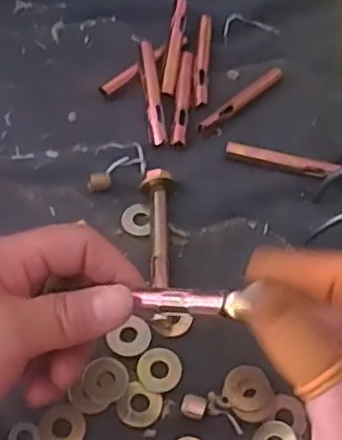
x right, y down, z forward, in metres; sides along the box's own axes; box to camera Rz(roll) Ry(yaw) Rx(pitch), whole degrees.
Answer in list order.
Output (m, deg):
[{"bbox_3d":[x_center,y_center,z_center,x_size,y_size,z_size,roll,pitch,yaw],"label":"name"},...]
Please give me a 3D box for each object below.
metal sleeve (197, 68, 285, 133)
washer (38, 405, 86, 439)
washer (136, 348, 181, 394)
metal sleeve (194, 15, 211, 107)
[{"bbox_3d":[0.051,-0.086,0.449,0.081,0.010,0.011,-40,68,-23],"label":"metal sleeve"},{"bbox_3d":[-0.057,0.109,0.323,0.023,0.004,0.022,1,59,-2],"label":"washer"},{"bbox_3d":[-0.006,0.082,0.341,0.024,0.004,0.024,1,59,-2],"label":"washer"},{"bbox_3d":[0.024,-0.120,0.464,0.010,0.012,0.082,5,59,0],"label":"metal sleeve"}]

